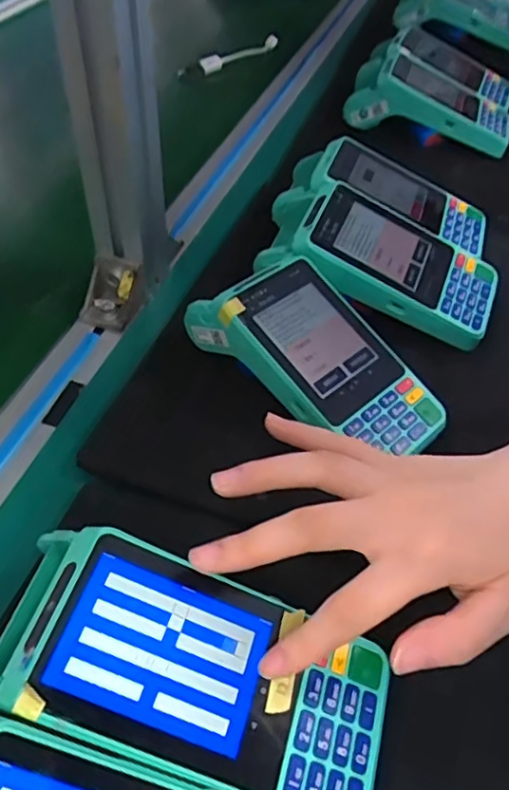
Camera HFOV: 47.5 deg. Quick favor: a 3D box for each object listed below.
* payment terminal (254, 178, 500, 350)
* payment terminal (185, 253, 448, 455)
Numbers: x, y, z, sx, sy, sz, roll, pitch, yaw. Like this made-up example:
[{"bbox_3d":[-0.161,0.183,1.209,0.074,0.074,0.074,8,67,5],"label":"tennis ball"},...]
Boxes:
[{"bbox_3d":[0.085,-0.098,0.429,0.186,0.062,0.092,22,52,16],"label":"payment terminal"},{"bbox_3d":[0.041,-0.023,0.372,0.076,0.066,0.163,-36,59,-28],"label":"payment terminal"}]

